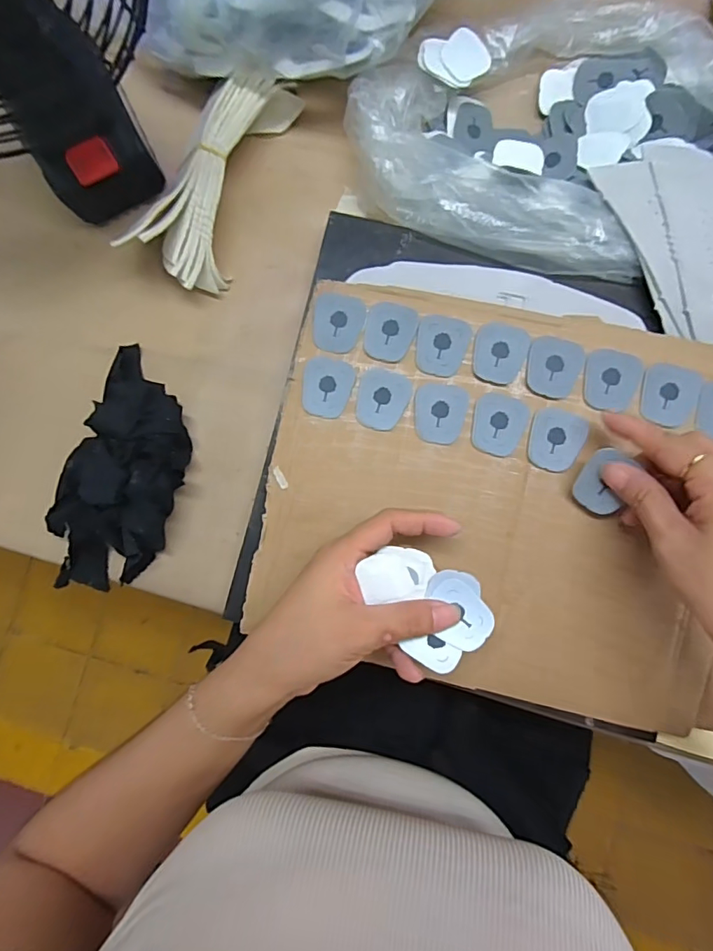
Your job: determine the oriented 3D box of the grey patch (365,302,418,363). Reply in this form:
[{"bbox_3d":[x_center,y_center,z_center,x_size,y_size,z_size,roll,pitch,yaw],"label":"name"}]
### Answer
[{"bbox_3d":[0.022,-0.095,0.329,0.032,0.005,0.038,19,87,4],"label":"grey patch"}]

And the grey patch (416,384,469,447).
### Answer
[{"bbox_3d":[0.055,-0.040,0.324,0.033,0.004,0.038,7,86,3],"label":"grey patch"}]

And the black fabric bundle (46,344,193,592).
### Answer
[{"bbox_3d":[-0.171,-0.002,0.357,0.090,0.049,0.181,17,86,5],"label":"black fabric bundle"}]

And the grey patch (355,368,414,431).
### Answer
[{"bbox_3d":[0.018,-0.050,0.327,0.034,0.004,0.038,9,86,3],"label":"grey patch"}]

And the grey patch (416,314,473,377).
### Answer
[{"bbox_3d":[0.057,-0.085,0.325,0.033,0.004,0.038,7,86,3],"label":"grey patch"}]

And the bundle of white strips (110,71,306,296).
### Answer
[{"bbox_3d":[-0.104,-0.230,0.372,0.069,0.055,0.182,26,87,5],"label":"bundle of white strips"}]

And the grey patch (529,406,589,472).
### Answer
[{"bbox_3d":[0.127,-0.023,0.317,0.033,0.004,0.039,21,92,9],"label":"grey patch"}]

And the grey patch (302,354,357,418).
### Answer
[{"bbox_3d":[-0.020,-0.059,0.330,0.033,0.004,0.039,13,86,3],"label":"grey patch"}]

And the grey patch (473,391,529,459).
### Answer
[{"bbox_3d":[0.091,-0.033,0.322,0.033,0.005,0.038,20,87,4],"label":"grey patch"}]

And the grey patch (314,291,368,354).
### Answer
[{"bbox_3d":[-0.012,-0.102,0.331,0.034,0.004,0.039,10,86,3],"label":"grey patch"}]

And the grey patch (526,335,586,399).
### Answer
[{"bbox_3d":[0.128,-0.070,0.321,0.033,0.005,0.038,14,86,4],"label":"grey patch"}]

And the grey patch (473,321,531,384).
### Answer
[{"bbox_3d":[0.093,-0.080,0.323,0.032,0.006,0.038,18,86,4],"label":"grey patch"}]

